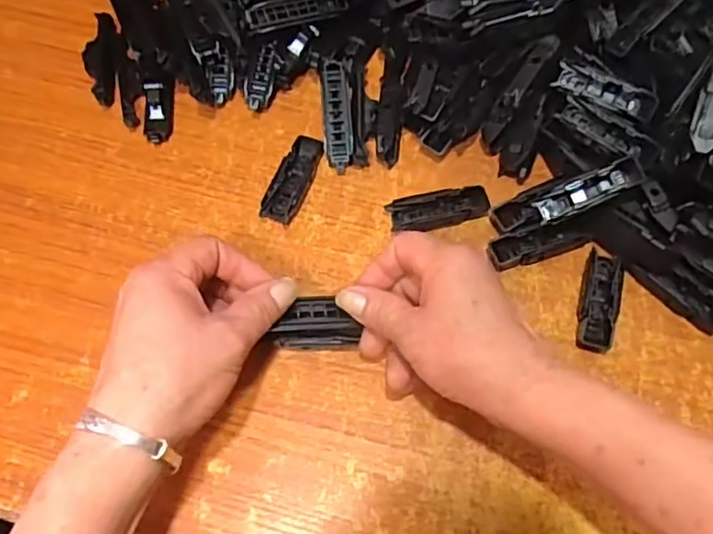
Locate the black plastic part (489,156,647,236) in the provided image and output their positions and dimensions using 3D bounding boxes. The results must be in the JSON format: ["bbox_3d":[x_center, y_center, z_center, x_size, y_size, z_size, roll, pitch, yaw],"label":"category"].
[{"bbox_3d":[0.135,-0.044,0.407,0.095,0.020,0.027,-20,67,16],"label":"black plastic part"}]

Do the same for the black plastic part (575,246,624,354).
[{"bbox_3d":[0.152,0.020,0.396,0.021,0.014,0.065,15,66,5],"label":"black plastic part"}]

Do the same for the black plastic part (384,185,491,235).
[{"bbox_3d":[0.055,-0.039,0.421,0.067,0.010,0.024,-13,66,-8],"label":"black plastic part"}]

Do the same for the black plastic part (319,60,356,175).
[{"bbox_3d":[-0.014,-0.107,0.441,0.020,0.008,0.080,-5,82,-3],"label":"black plastic part"}]

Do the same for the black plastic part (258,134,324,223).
[{"bbox_3d":[-0.042,-0.061,0.429,0.023,0.014,0.068,19,66,7],"label":"black plastic part"}]

